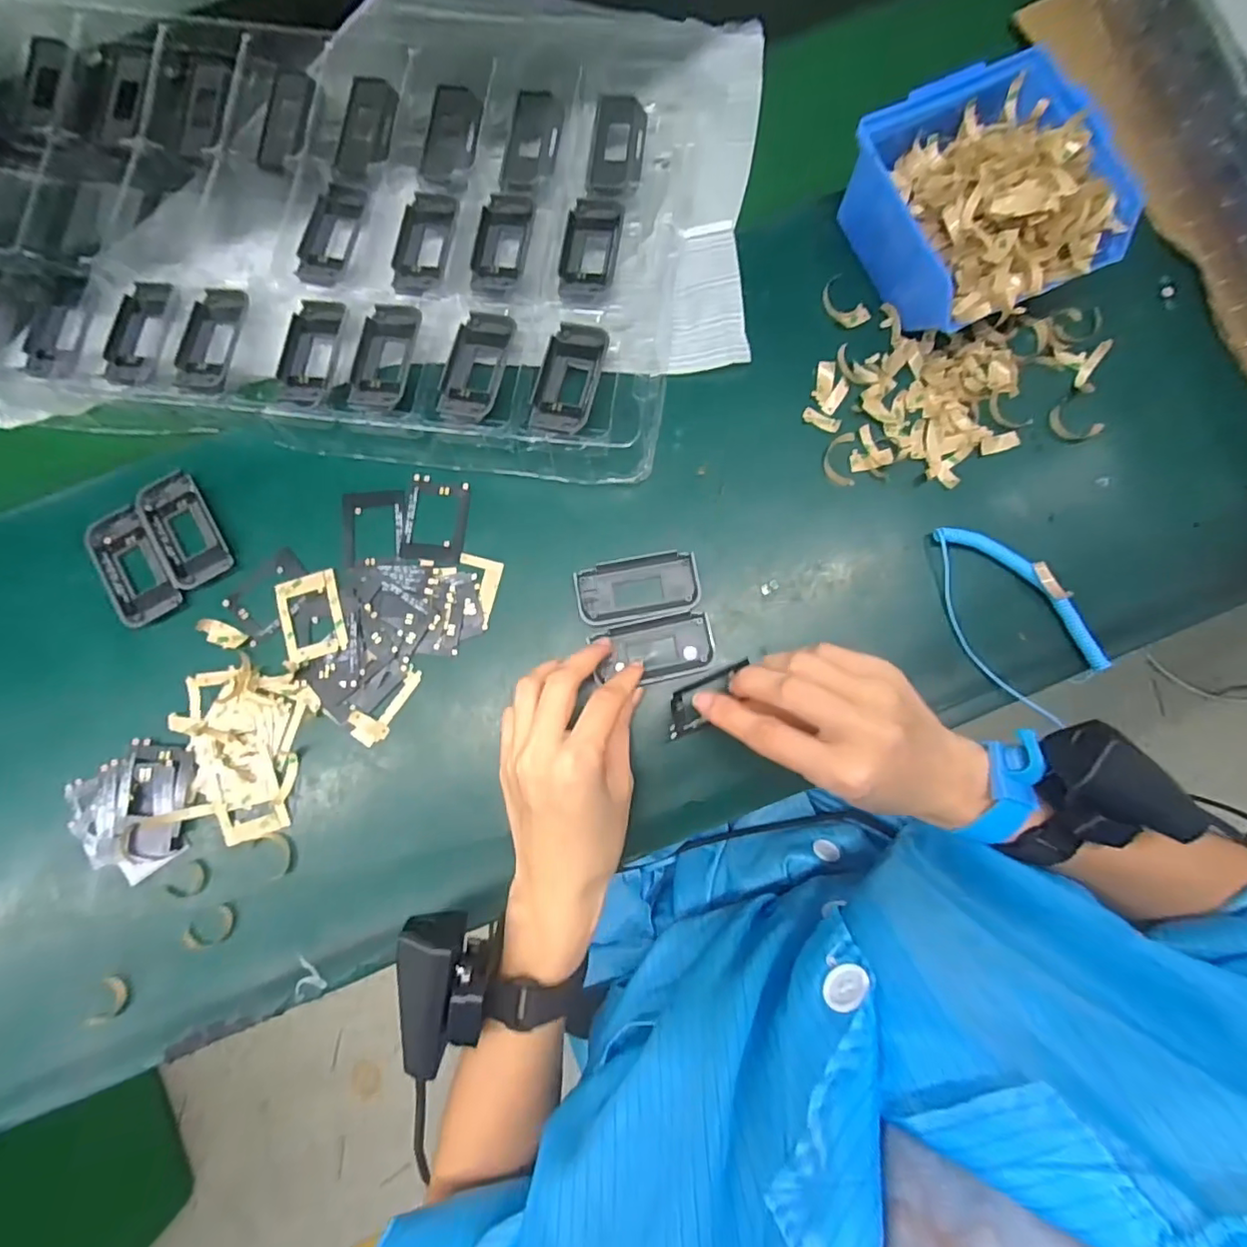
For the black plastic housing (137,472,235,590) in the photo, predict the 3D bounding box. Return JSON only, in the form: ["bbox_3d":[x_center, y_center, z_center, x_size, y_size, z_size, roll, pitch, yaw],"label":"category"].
[{"bbox_3d":[-0.281,-0.059,0.377,0.038,0.009,0.071,-31,83,-2],"label":"black plastic housing"}]

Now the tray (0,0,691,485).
[{"bbox_3d":[-0.219,-0.268,0.391,0.509,0.033,0.299,7,83,2],"label":"tray"}]

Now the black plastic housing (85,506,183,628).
[{"bbox_3d":[-0.312,-0.035,0.373,0.037,0.008,0.075,-32,83,-2],"label":"black plastic housing"}]

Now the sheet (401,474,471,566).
[{"bbox_3d":[-0.121,-0.067,0.379,0.039,0.004,0.055,6,83,2],"label":"sheet"}]

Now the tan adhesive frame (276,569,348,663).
[{"bbox_3d":[-0.196,-0.005,0.369,0.039,0.004,0.052,-16,83,-1],"label":"tan adhesive frame"}]

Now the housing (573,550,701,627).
[{"bbox_3d":[0.009,-0.022,0.369,0.076,0.008,0.039,-11,83,0],"label":"housing"}]

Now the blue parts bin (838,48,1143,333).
[{"bbox_3d":[0.218,-0.256,0.362,0.129,0.064,0.139,-26,83,-2],"label":"blue parts bin"}]

